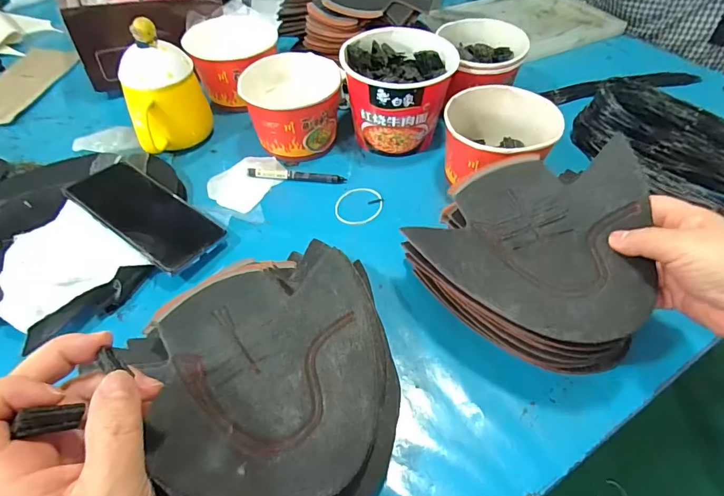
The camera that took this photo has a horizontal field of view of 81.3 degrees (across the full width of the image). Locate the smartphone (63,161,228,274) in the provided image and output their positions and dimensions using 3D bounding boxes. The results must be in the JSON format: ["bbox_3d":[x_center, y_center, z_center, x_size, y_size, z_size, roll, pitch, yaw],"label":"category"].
[{"bbox_3d":[-0.217,-0.037,0.422,0.154,0.012,0.069,33,54,16],"label":"smartphone"}]

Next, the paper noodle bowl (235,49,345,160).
[{"bbox_3d":[-0.085,-0.174,0.514,0.106,0.091,0.110,0,50,0],"label":"paper noodle bowl"}]

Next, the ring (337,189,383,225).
[{"bbox_3d":[-0.003,-0.047,0.470,0.049,0.004,0.056,19,53,14],"label":"ring"}]

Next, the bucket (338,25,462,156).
[{"bbox_3d":[0.042,-0.188,0.520,0.126,0.102,0.131,6,51,4],"label":"bucket"}]

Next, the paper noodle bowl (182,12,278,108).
[{"bbox_3d":[-0.171,-0.251,0.572,0.100,0.086,0.099,0,50,0],"label":"paper noodle bowl"}]

